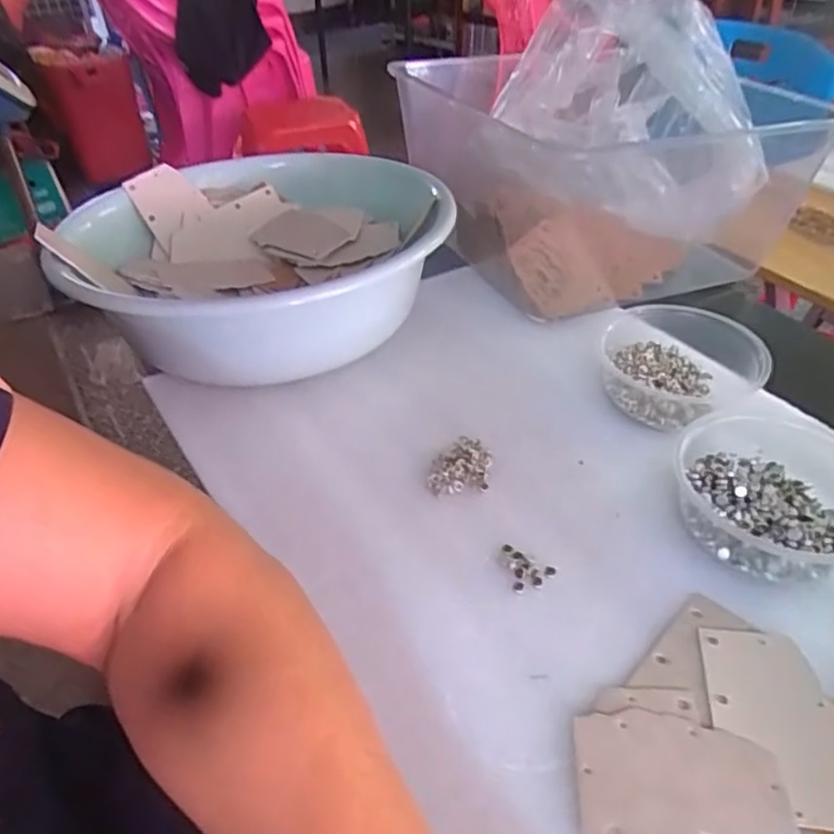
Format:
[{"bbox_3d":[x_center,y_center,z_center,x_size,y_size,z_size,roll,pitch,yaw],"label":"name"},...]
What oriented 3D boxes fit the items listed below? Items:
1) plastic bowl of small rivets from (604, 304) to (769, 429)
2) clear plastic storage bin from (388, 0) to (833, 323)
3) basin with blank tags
[{"bbox_3d":[0.180,-0.035,0.468,0.112,0.043,0.119,-1,40,1],"label":"plastic bowl of small rivets"},{"bbox_3d":[0.174,-0.286,0.651,0.341,0.189,0.356,-20,43,-21],"label":"clear plastic storage bin"},{"bbox_3d":[-0.121,-0.125,0.541,0.285,0.097,0.302,-3,40,-1],"label":"basin with blank tags"}]

